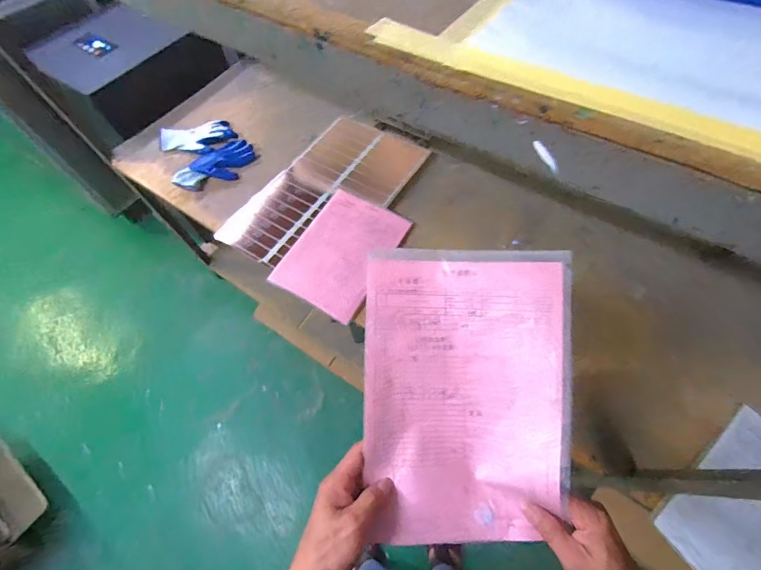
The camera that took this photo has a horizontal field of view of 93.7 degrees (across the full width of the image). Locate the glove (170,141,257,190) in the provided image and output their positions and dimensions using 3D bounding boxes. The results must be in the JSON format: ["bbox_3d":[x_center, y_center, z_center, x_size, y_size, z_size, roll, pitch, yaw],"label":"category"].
[{"bbox_3d":[-0.457,-0.330,0.990,0.218,0.025,0.115,-32,66,-15],"label":"glove"}]

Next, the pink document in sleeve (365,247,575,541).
[{"bbox_3d":[0.089,0.112,0.382,0.206,0.035,0.299,1,86,8],"label":"pink document in sleeve"}]

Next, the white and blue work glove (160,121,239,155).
[{"bbox_3d":[-0.528,-0.419,1.028,0.223,0.048,0.093,-9,62,-4],"label":"white and blue work glove"}]

